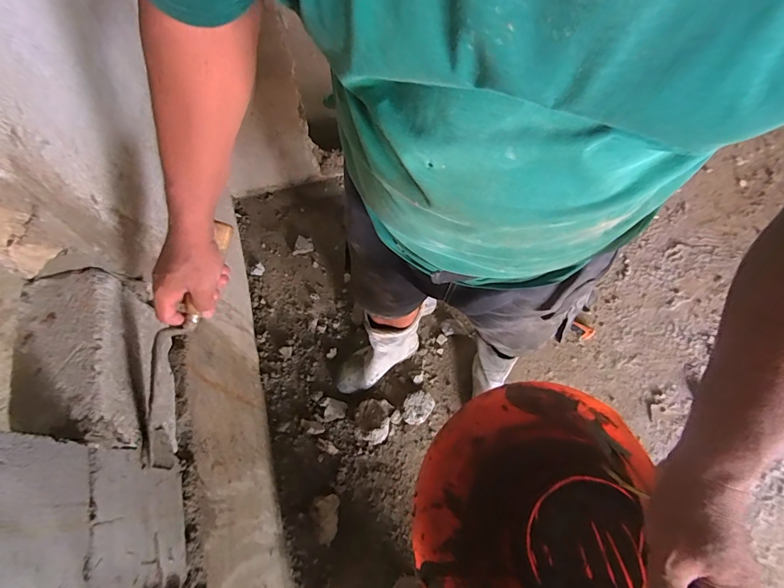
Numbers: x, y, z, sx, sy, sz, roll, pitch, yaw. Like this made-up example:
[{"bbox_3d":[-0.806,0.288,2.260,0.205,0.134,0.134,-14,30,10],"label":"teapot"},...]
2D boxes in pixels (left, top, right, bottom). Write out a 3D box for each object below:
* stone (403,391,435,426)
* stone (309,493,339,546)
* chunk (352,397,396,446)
[{"bbox_3d":[0.073,0.327,1.144,0.079,0.039,0.101,34,66,14],"label":"stone"},{"bbox_3d":[-0.173,0.566,0.998,0.073,0.045,0.108,2,62,-2],"label":"stone"},{"bbox_3d":[-0.055,0.351,1.110,0.101,0.061,0.125,12,63,4],"label":"chunk"}]

